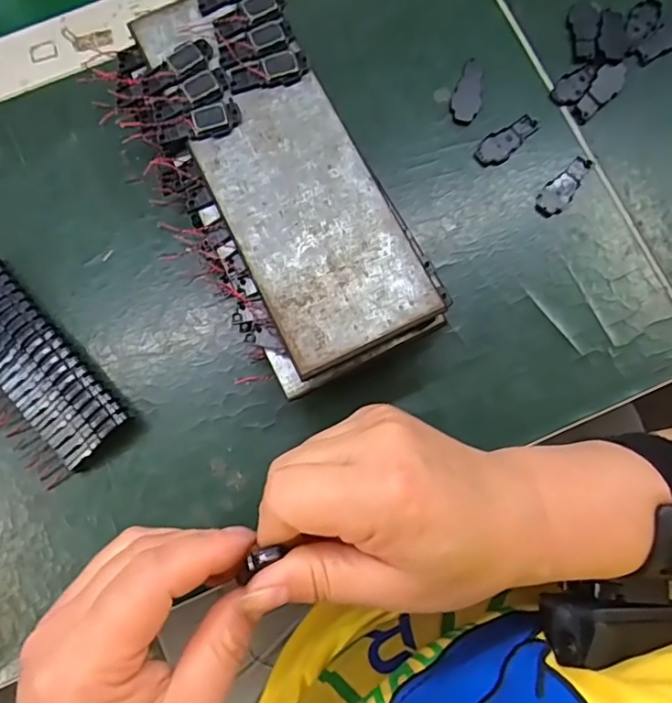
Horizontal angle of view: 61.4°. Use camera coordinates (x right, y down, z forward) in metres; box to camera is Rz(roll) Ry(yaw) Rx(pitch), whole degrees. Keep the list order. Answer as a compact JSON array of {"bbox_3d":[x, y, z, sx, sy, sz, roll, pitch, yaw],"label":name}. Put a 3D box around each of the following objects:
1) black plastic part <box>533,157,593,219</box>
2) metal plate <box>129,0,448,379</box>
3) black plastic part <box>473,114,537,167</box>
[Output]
[{"bbox_3d":[0.124,-0.091,0.308,0.015,0.004,0.040,37,81,8],"label":"black plastic part"},{"bbox_3d":[-0.026,-0.089,0.263,0.070,0.004,0.194,-26,79,-5],"label":"metal plate"},{"bbox_3d":[0.095,-0.119,0.315,0.040,0.004,0.017,-42,80,-8],"label":"black plastic part"}]

